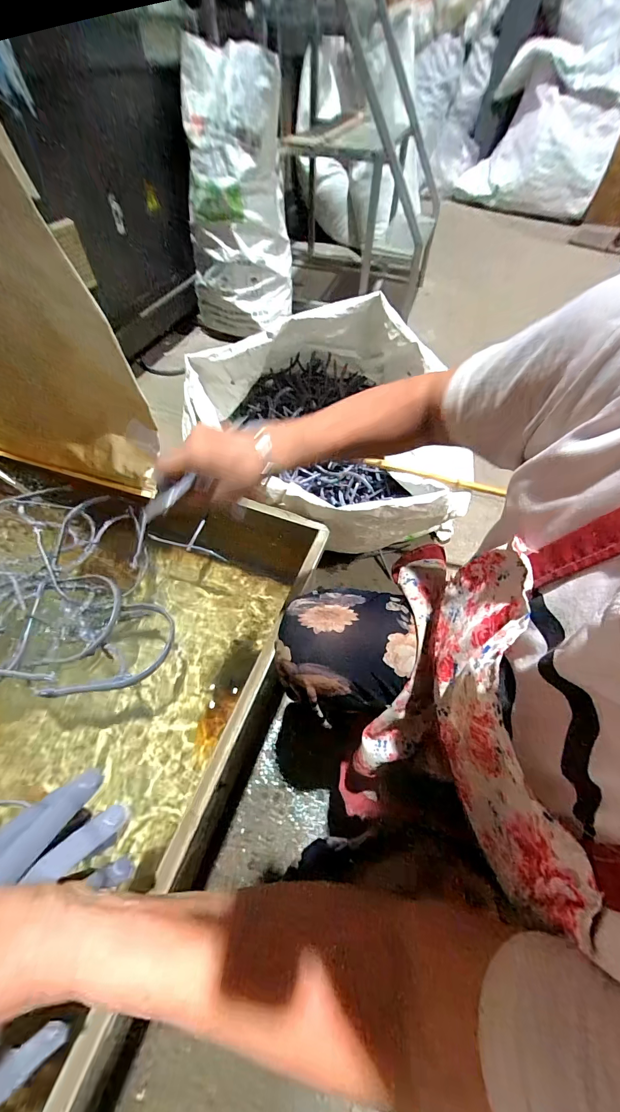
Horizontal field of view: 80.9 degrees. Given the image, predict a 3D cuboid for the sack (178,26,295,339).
[{"bbox_3d":[-0.275,-1.284,1.363,0.395,0.694,0.326,-7,56,-7],"label":"sack"}]

